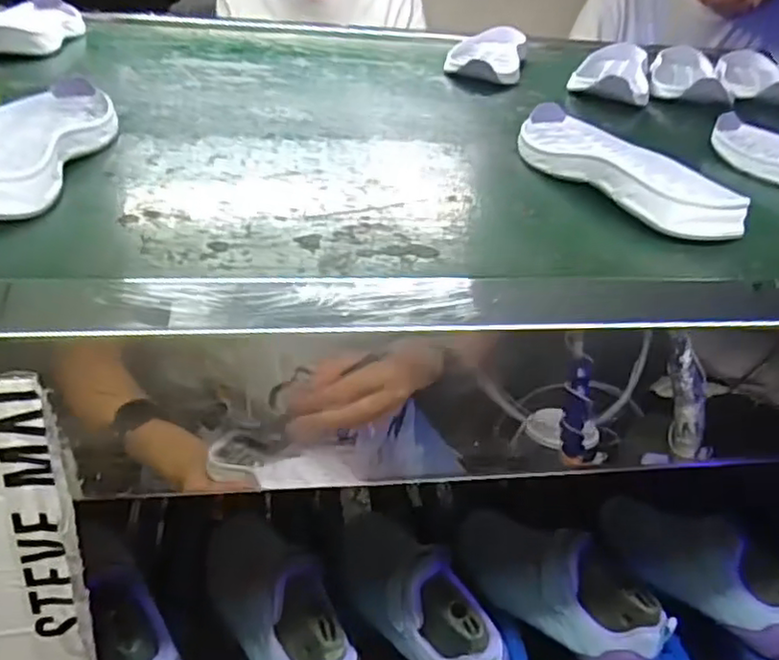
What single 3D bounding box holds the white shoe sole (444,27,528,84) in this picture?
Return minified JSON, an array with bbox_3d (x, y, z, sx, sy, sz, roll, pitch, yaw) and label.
[{"bbox_3d":[0.113,-0.315,0.743,0.077,0.028,0.208,7,37,14],"label":"white shoe sole"}]

